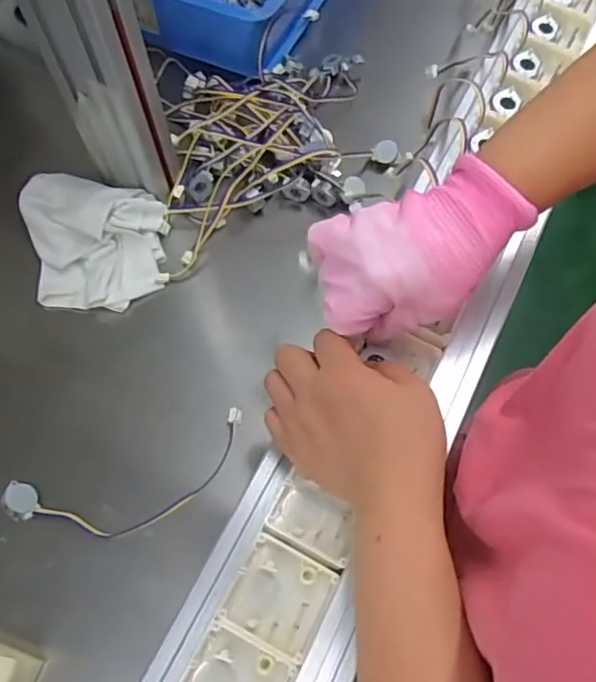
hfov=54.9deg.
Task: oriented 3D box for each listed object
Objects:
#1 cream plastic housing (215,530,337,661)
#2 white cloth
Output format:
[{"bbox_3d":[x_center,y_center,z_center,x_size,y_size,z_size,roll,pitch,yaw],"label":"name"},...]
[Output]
[{"bbox_3d":[-0.010,0.140,0.317,0.050,0.018,0.049,24,68,12],"label":"cream plastic housing"},{"bbox_3d":[-0.205,-0.104,0.562,0.140,0.043,0.144,-1,65,1],"label":"white cloth"}]

